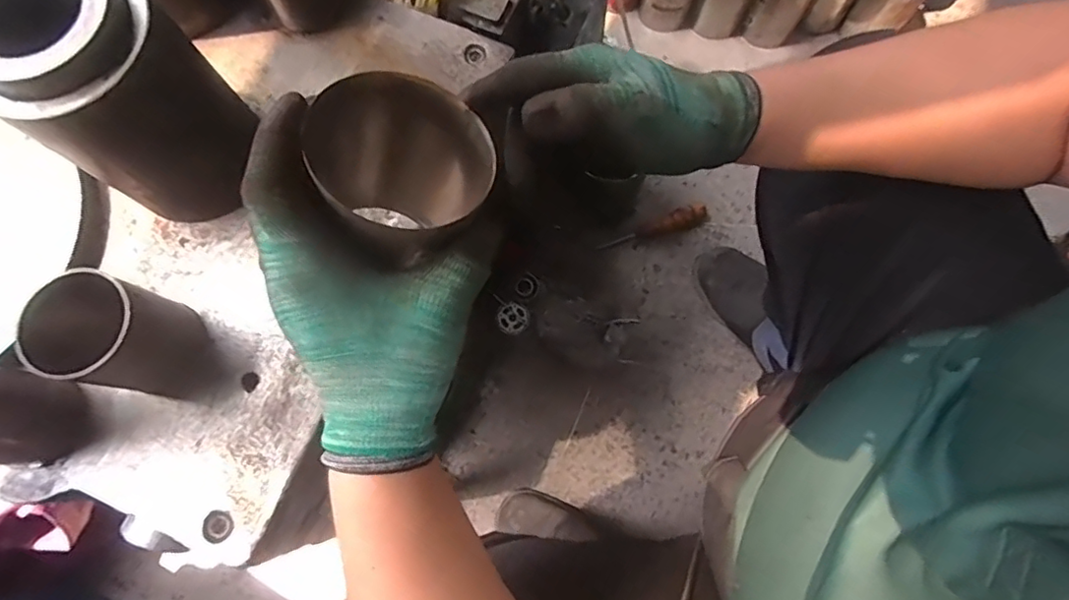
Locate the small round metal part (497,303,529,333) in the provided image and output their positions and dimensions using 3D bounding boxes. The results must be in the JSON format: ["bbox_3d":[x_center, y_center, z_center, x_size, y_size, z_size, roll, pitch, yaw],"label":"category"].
[{"bbox_3d":[-0.033,0.029,0.885,0.045,0.014,0.045,0,75,1],"label":"small round metal part"}]

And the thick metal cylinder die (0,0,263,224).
[{"bbox_3d":[-0.266,-0.125,0.378,0.098,0.159,0.106,0,75,1],"label":"thick metal cylinder die"}]

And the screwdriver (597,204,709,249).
[{"bbox_3d":[0.193,-0.116,0.903,0.184,0.039,0.028,-14,75,-2],"label":"screwdriver"}]

